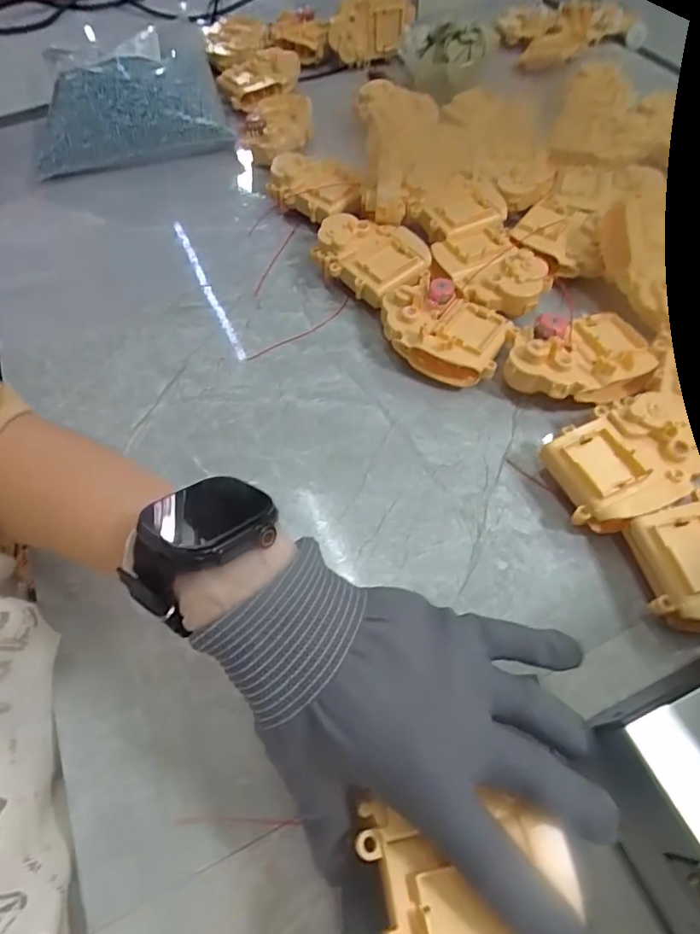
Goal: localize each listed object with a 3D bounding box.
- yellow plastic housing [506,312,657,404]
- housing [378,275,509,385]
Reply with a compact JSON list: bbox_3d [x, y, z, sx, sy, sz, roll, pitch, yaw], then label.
[{"bbox_3d":[0.161,-0.076,0.370,0.102,0.041,0.071,-13,58,-4],"label":"yellow plastic housing"},{"bbox_3d":[0.069,-0.104,0.392,0.104,0.039,0.072,32,65,21],"label":"housing"}]

